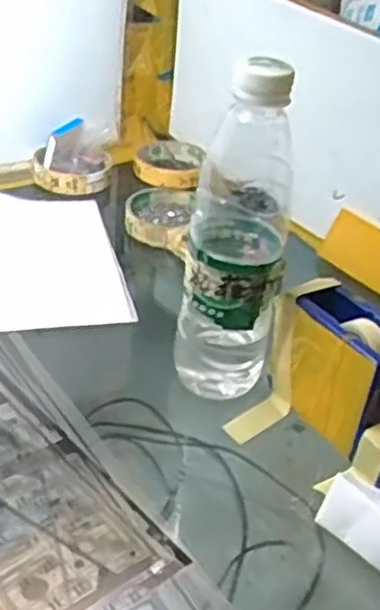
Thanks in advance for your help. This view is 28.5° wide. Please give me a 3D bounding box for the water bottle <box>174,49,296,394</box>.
[{"bbox_3d":[0.033,-0.040,0.486,0.064,0.232,0.068,10,34,4],"label":"water bottle"}]

